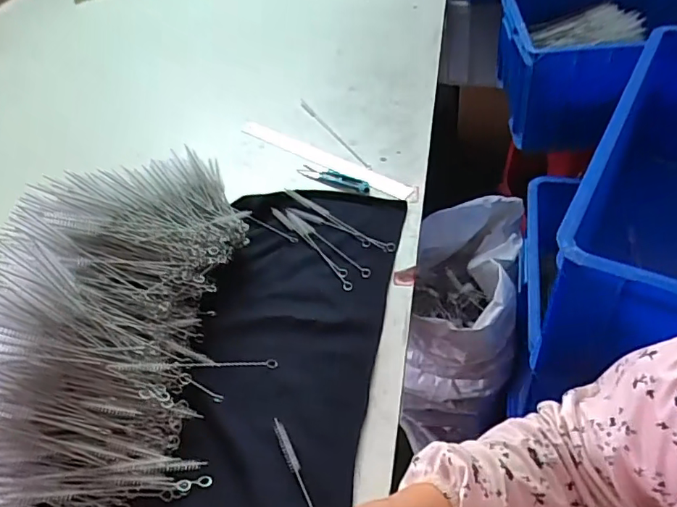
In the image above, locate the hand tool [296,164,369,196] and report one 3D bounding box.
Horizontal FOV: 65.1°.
[{"bbox_3d":[-0.010,-0.115,0.785,0.128,0.008,0.030,23,51,28],"label":"hand tool"}]

